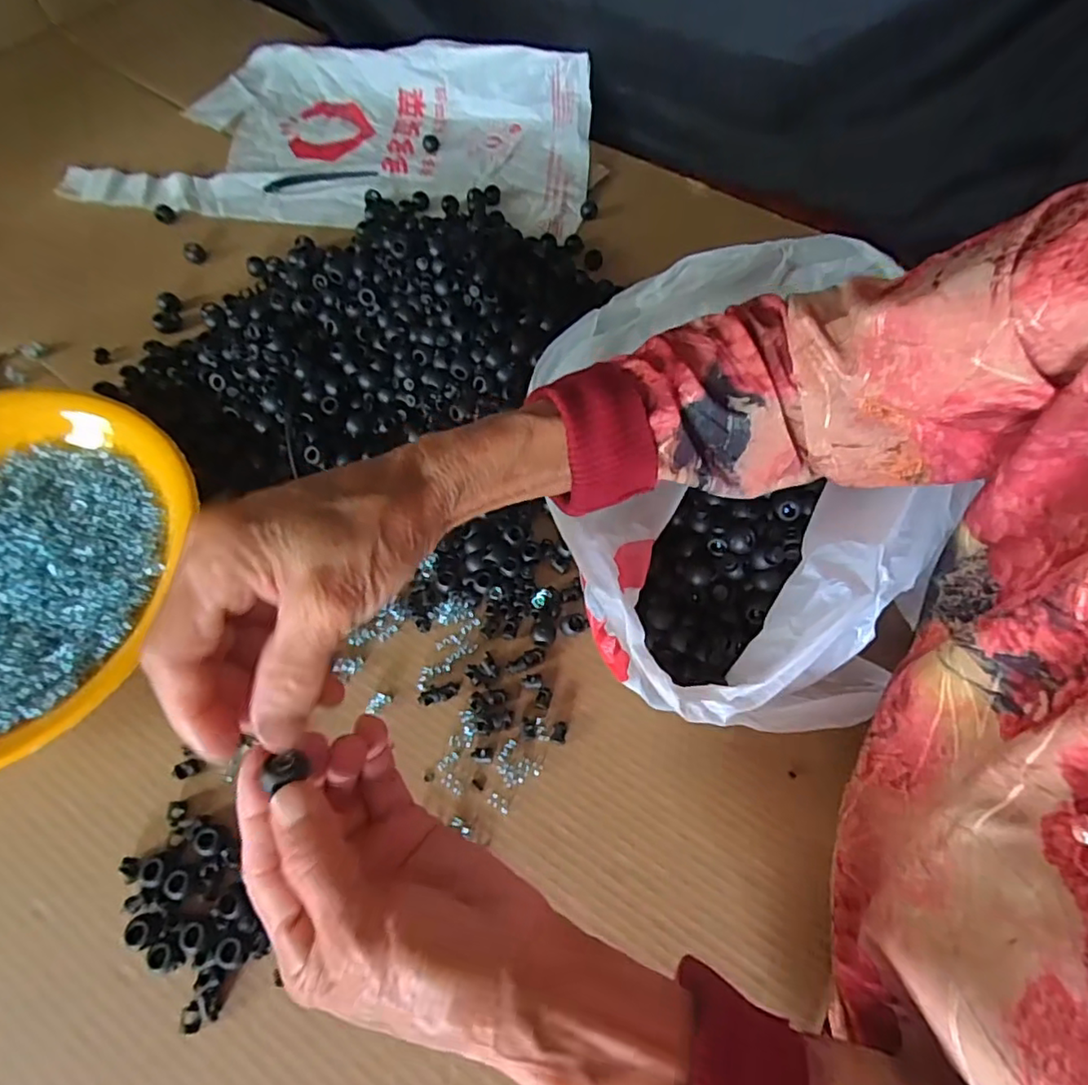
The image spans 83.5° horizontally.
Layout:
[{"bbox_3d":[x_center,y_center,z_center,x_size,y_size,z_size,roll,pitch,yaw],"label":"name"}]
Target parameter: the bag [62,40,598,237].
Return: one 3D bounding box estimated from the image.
[{"bbox_3d":[-0.190,-0.400,0.582,0.469,0.048,0.239,6,63,1],"label":"bag"}]

